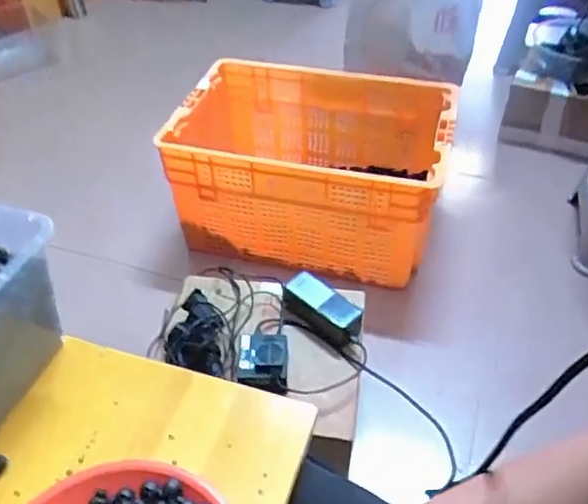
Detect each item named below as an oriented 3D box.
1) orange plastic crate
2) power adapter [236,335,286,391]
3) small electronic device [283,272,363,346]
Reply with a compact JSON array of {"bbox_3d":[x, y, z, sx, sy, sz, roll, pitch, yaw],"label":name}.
[{"bbox_3d":[0.036,-0.206,1.374,0.607,0.310,0.450,10,46,13],"label":"orange plastic crate"},{"bbox_3d":[-0.046,0.158,0.854,0.075,0.034,0.087,1,44,4],"label":"power adapter"},{"bbox_3d":[0.044,0.087,0.928,0.134,0.046,0.063,32,54,30],"label":"small electronic device"}]

